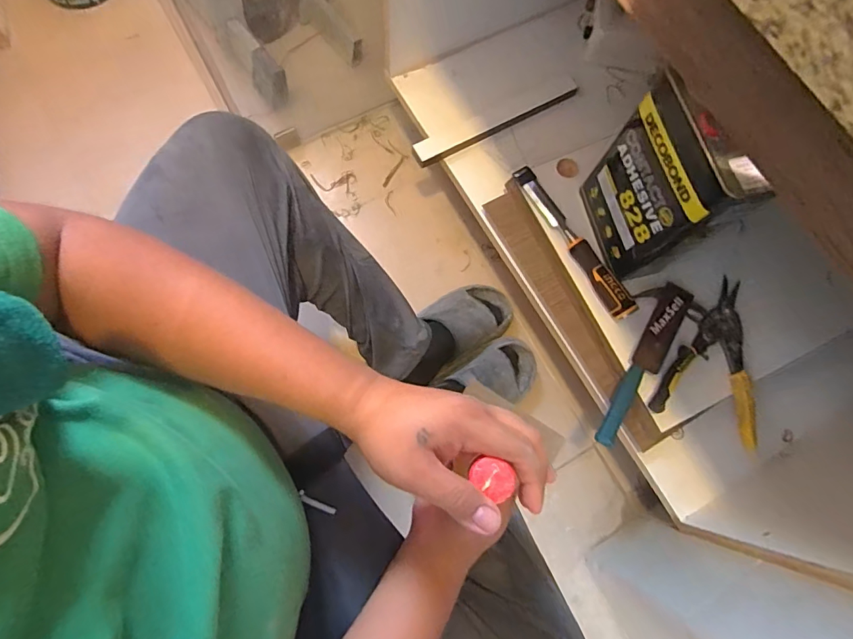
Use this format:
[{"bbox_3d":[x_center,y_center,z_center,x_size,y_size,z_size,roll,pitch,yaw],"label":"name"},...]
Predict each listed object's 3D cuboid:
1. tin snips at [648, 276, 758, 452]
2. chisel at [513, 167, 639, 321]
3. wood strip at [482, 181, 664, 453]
[{"bbox_3d":[0.413,0.044,0.647,0.143,0.037,0.236,21,75,2],"label":"tin snips"},{"bbox_3d":[0.217,-0.120,0.670,0.032,0.022,0.271,-29,79,-10],"label":"chisel"},{"bbox_3d":[0.215,-0.011,0.681,0.066,0.014,0.424,-35,77,31],"label":"wood strip"}]

